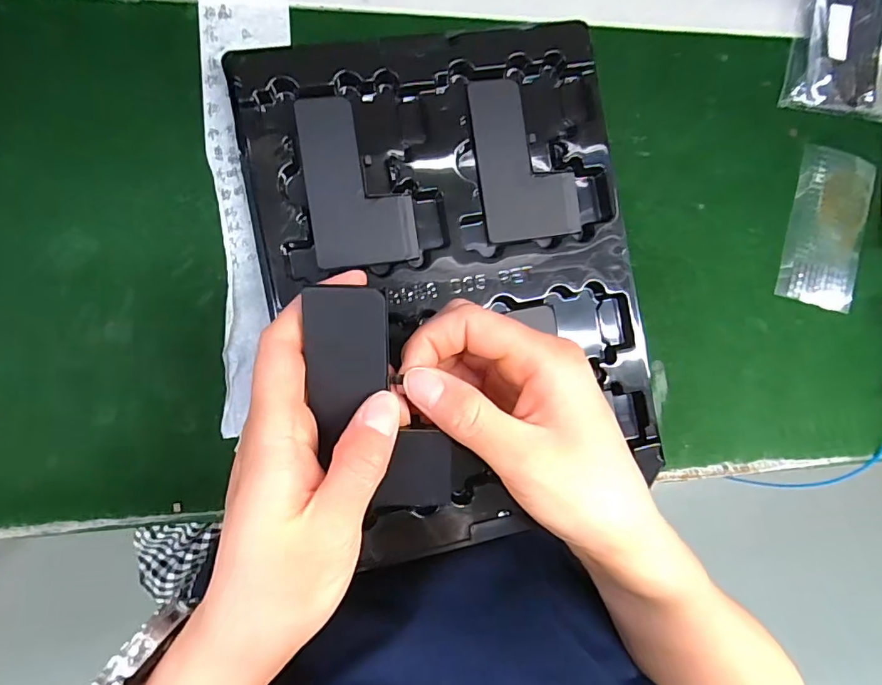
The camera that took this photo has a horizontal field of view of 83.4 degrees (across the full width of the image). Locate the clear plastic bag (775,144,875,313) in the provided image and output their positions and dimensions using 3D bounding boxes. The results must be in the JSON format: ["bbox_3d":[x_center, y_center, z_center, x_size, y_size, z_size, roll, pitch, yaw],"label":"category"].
[{"bbox_3d":[0.273,-0.080,0.350,0.056,0.010,0.111,13,84,-6],"label":"clear plastic bag"}]

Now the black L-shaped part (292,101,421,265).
[{"bbox_3d":[-0.048,-0.092,0.283,0.057,0.004,0.095,-9,93,-8],"label":"black L-shaped part"}]

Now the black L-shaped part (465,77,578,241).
[{"bbox_3d":[0.050,-0.110,0.298,0.057,0.004,0.094,-9,93,-8],"label":"black L-shaped part"}]

